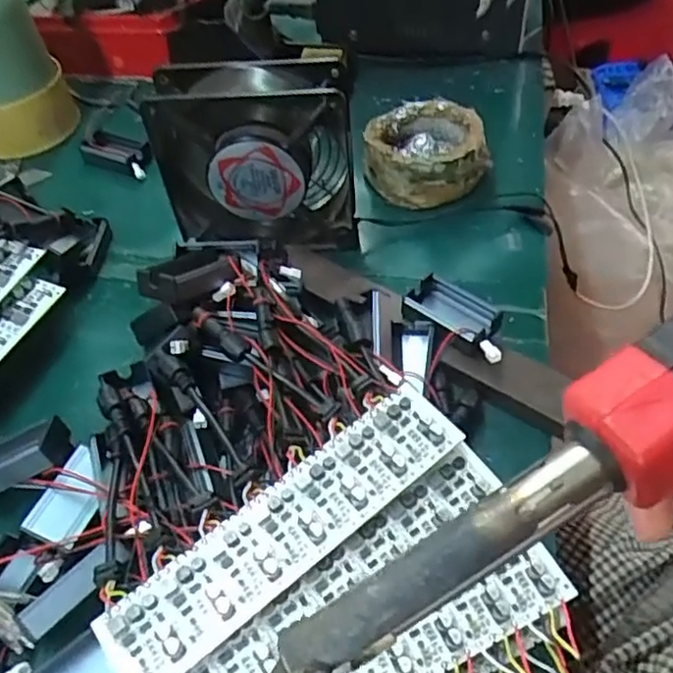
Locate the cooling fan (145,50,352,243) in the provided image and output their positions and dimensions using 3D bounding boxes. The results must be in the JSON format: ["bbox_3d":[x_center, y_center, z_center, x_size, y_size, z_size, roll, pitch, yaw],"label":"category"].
[{"bbox_3d":[-0.050,-0.114,0.422,0.122,0.122,0.047,2,50,6],"label":"cooling fan"}]

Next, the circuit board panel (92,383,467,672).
[{"bbox_3d":[-0.021,0.082,0.281,0.171,0.005,0.040,-35,61,-19],"label":"circuit board panel"}]

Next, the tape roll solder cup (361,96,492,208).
[{"bbox_3d":[0.065,-0.139,0.483,0.086,0.042,0.076,-6,50,0],"label":"tape roll solder cup"}]

